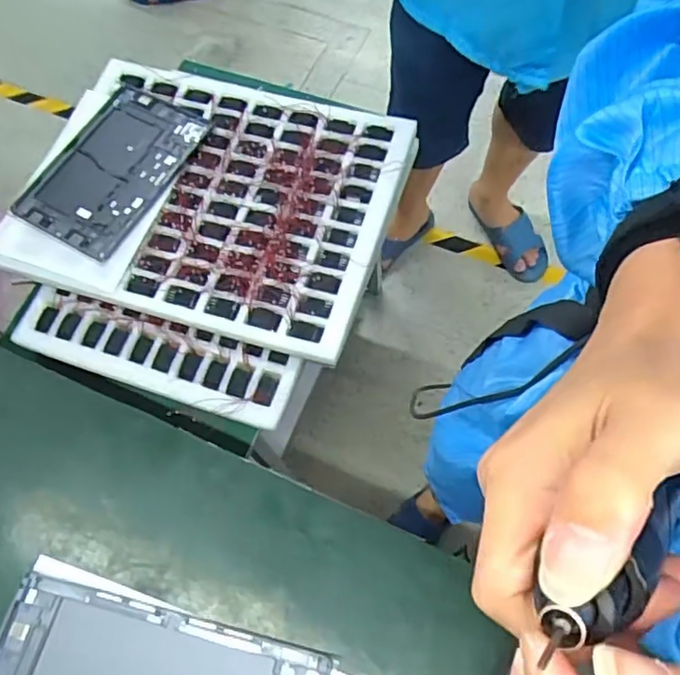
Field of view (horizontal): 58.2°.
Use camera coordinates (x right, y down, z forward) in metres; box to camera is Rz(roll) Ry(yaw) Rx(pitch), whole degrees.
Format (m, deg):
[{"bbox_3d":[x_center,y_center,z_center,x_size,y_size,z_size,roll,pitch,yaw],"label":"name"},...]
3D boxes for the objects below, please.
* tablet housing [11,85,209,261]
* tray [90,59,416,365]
[{"bbox_3d":[-0.317,-0.239,0.851,0.165,0.014,0.257,28,70,11],"label":"tablet housing"},{"bbox_3d":[-0.161,-0.203,0.832,0.464,0.029,0.385,16,67,10],"label":"tray"}]

